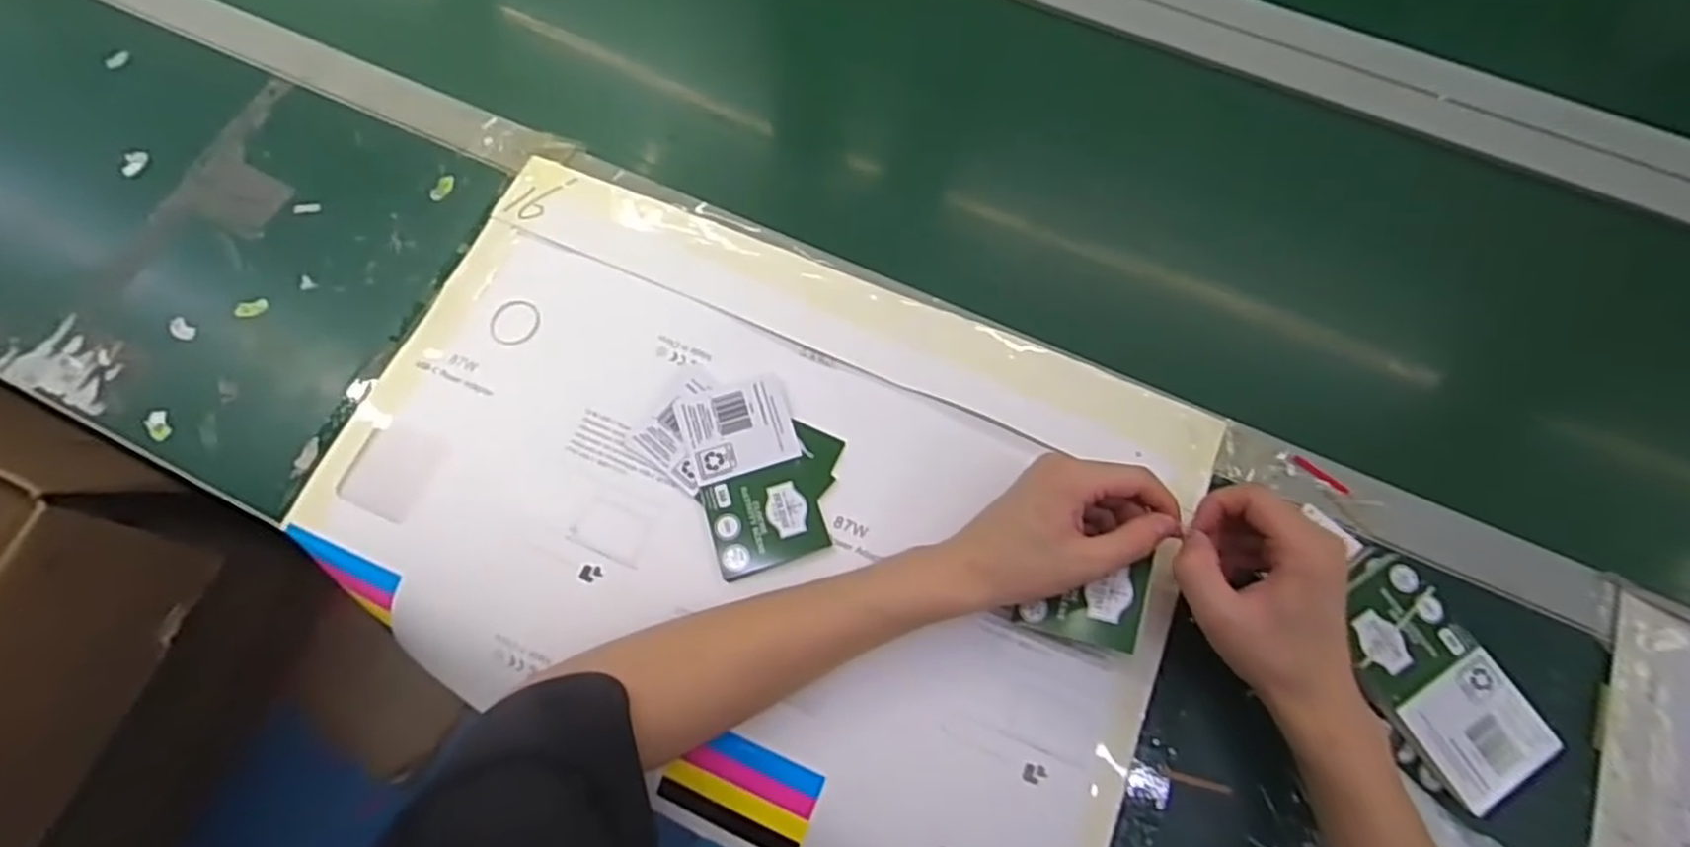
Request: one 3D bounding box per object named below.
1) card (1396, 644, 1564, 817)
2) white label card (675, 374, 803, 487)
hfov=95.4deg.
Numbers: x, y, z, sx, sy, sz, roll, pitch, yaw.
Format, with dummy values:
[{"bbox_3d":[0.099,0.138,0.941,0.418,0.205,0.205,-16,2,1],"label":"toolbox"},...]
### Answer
[{"bbox_3d":[0.359,0.173,0.436,0.068,0.008,0.063,-26,69,-13],"label":"card"},{"bbox_3d":[-0.071,0.003,0.514,0.071,0.004,0.063,-16,71,-6],"label":"white label card"}]

